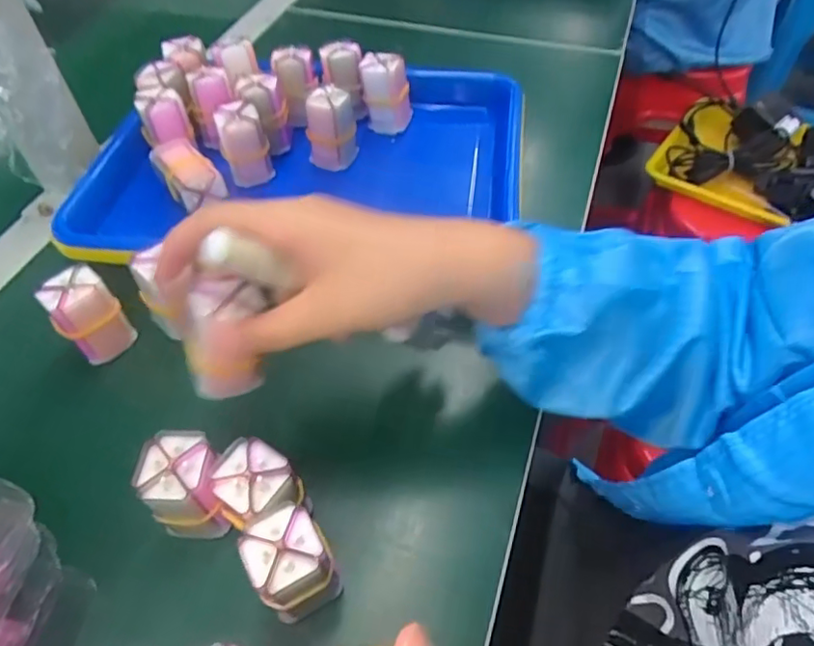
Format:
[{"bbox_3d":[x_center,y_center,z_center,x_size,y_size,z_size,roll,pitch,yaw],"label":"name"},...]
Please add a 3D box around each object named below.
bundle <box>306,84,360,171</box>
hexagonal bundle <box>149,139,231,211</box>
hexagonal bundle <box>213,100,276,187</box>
[{"bbox_3d":[-0.060,-0.151,0.451,0.035,0.059,0.032,-3,52,0],"label":"bundle"},{"bbox_3d":[-0.167,-0.114,0.437,0.035,0.023,0.057,-32,57,-21],"label":"hexagonal bundle"},{"bbox_3d":[-0.124,-0.138,0.440,0.032,0.061,0.030,-12,52,-7],"label":"hexagonal bundle"}]

